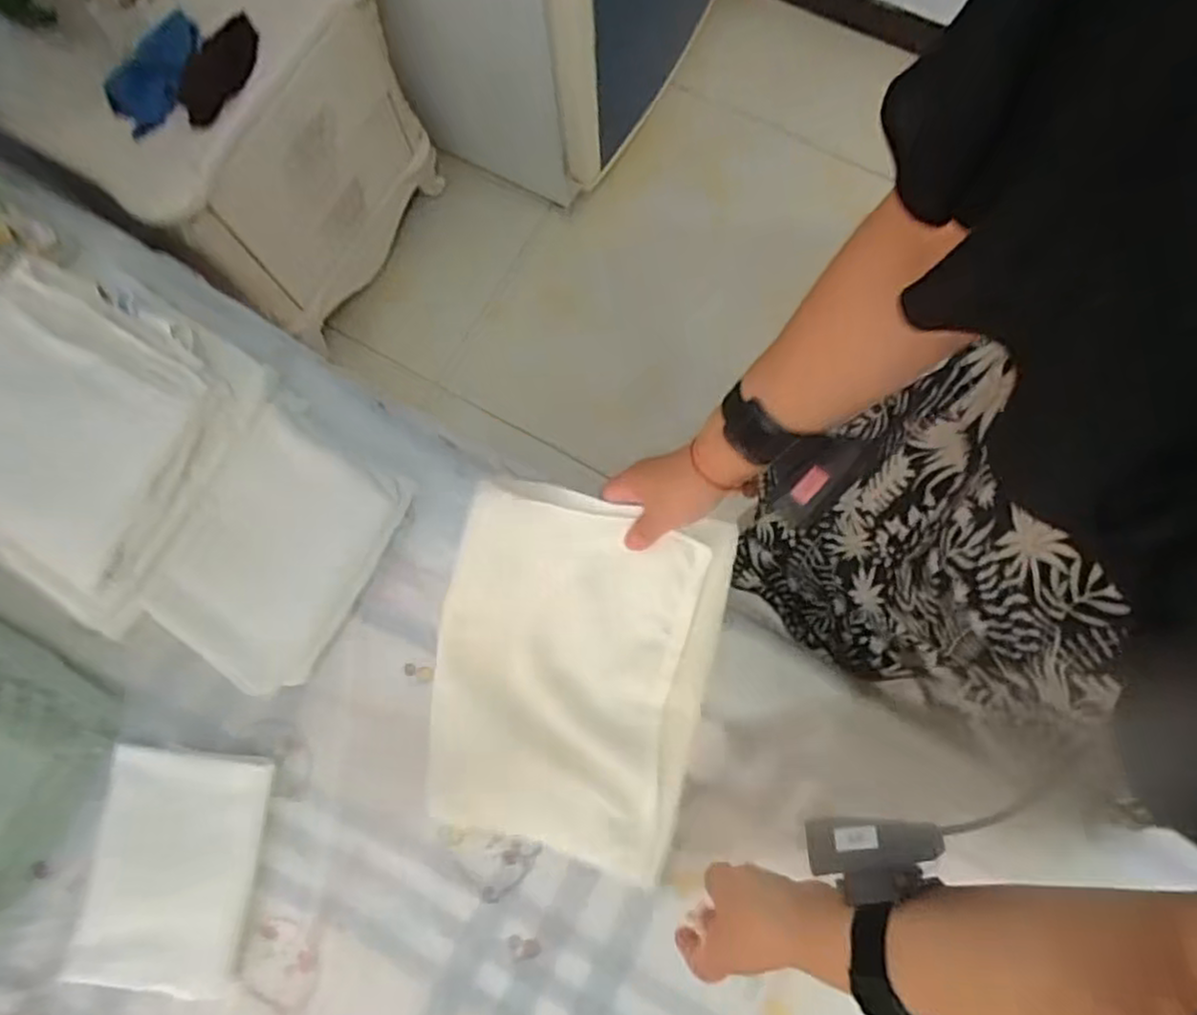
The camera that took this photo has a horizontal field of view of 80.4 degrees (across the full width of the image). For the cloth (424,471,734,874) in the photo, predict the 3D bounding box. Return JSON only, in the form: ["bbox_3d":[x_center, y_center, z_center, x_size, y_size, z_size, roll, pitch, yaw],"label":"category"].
[{"bbox_3d":[-0.031,0.146,0.630,0.240,0.038,0.315,13,99,14],"label":"cloth"}]

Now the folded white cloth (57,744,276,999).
[{"bbox_3d":[-0.400,0.339,0.669,0.140,0.015,0.207,10,80,-15],"label":"folded white cloth"}]

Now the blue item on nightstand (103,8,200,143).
[{"bbox_3d":[-0.535,-0.526,0.856,0.064,0.039,0.154,35,95,7],"label":"blue item on nightstand"}]

